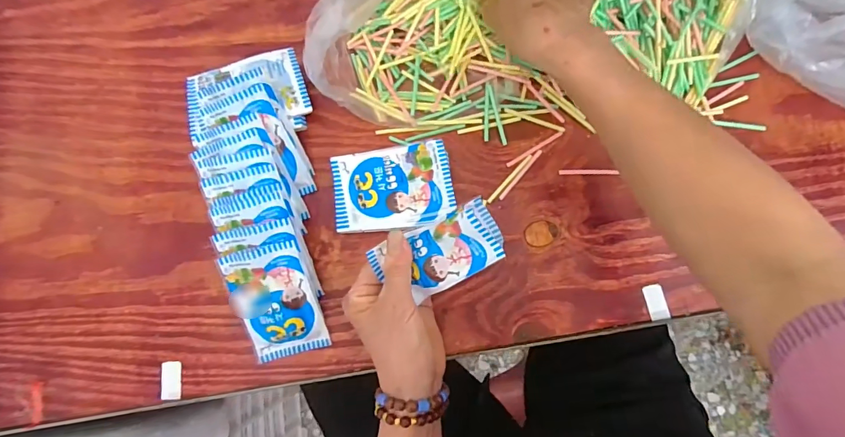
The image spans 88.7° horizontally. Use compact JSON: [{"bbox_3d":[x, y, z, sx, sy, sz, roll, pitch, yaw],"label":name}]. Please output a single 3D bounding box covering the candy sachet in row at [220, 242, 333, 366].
[{"bbox_3d":[-0.128,0.074,0.374,0.068,0.009,0.102,-14,109,-2],"label":"candy sachet in row"}]

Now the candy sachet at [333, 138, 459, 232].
[{"bbox_3d":[-0.027,-0.028,0.402,0.107,0.018,0.075,-8,81,0],"label":"candy sachet"}]

